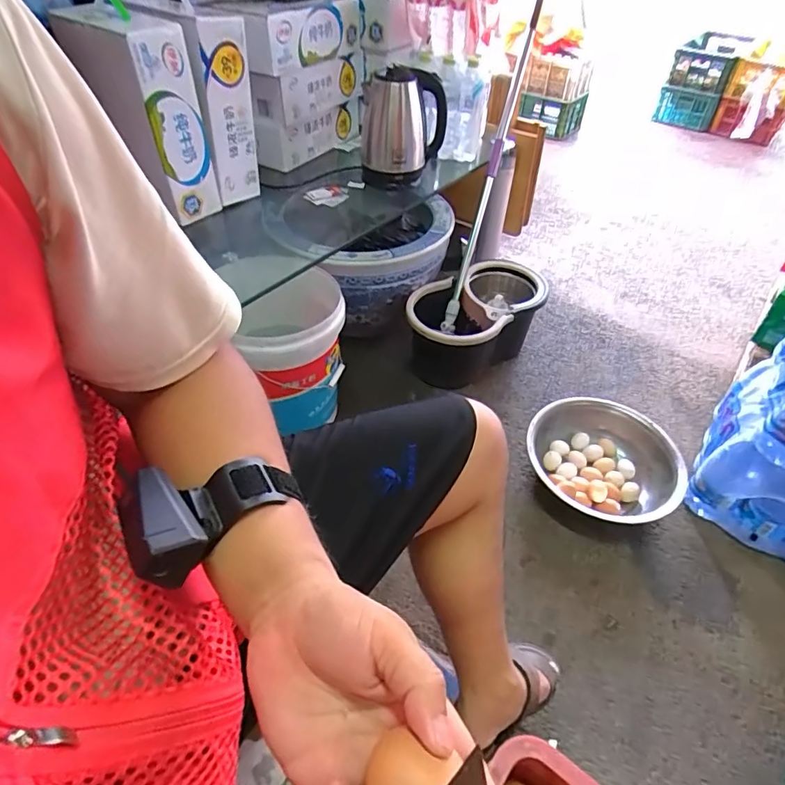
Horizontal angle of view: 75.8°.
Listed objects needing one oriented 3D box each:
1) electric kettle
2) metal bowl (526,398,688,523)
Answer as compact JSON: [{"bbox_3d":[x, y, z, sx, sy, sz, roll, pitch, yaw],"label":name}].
[{"bbox_3d":[0.028,-0.595,1.137,0.174,0.208,0.162,7,46,5],"label":"electric kettle"},{"bbox_3d":[0.451,0.161,1.109,0.309,0.105,0.310,1,46,-1],"label":"metal bowl"}]

